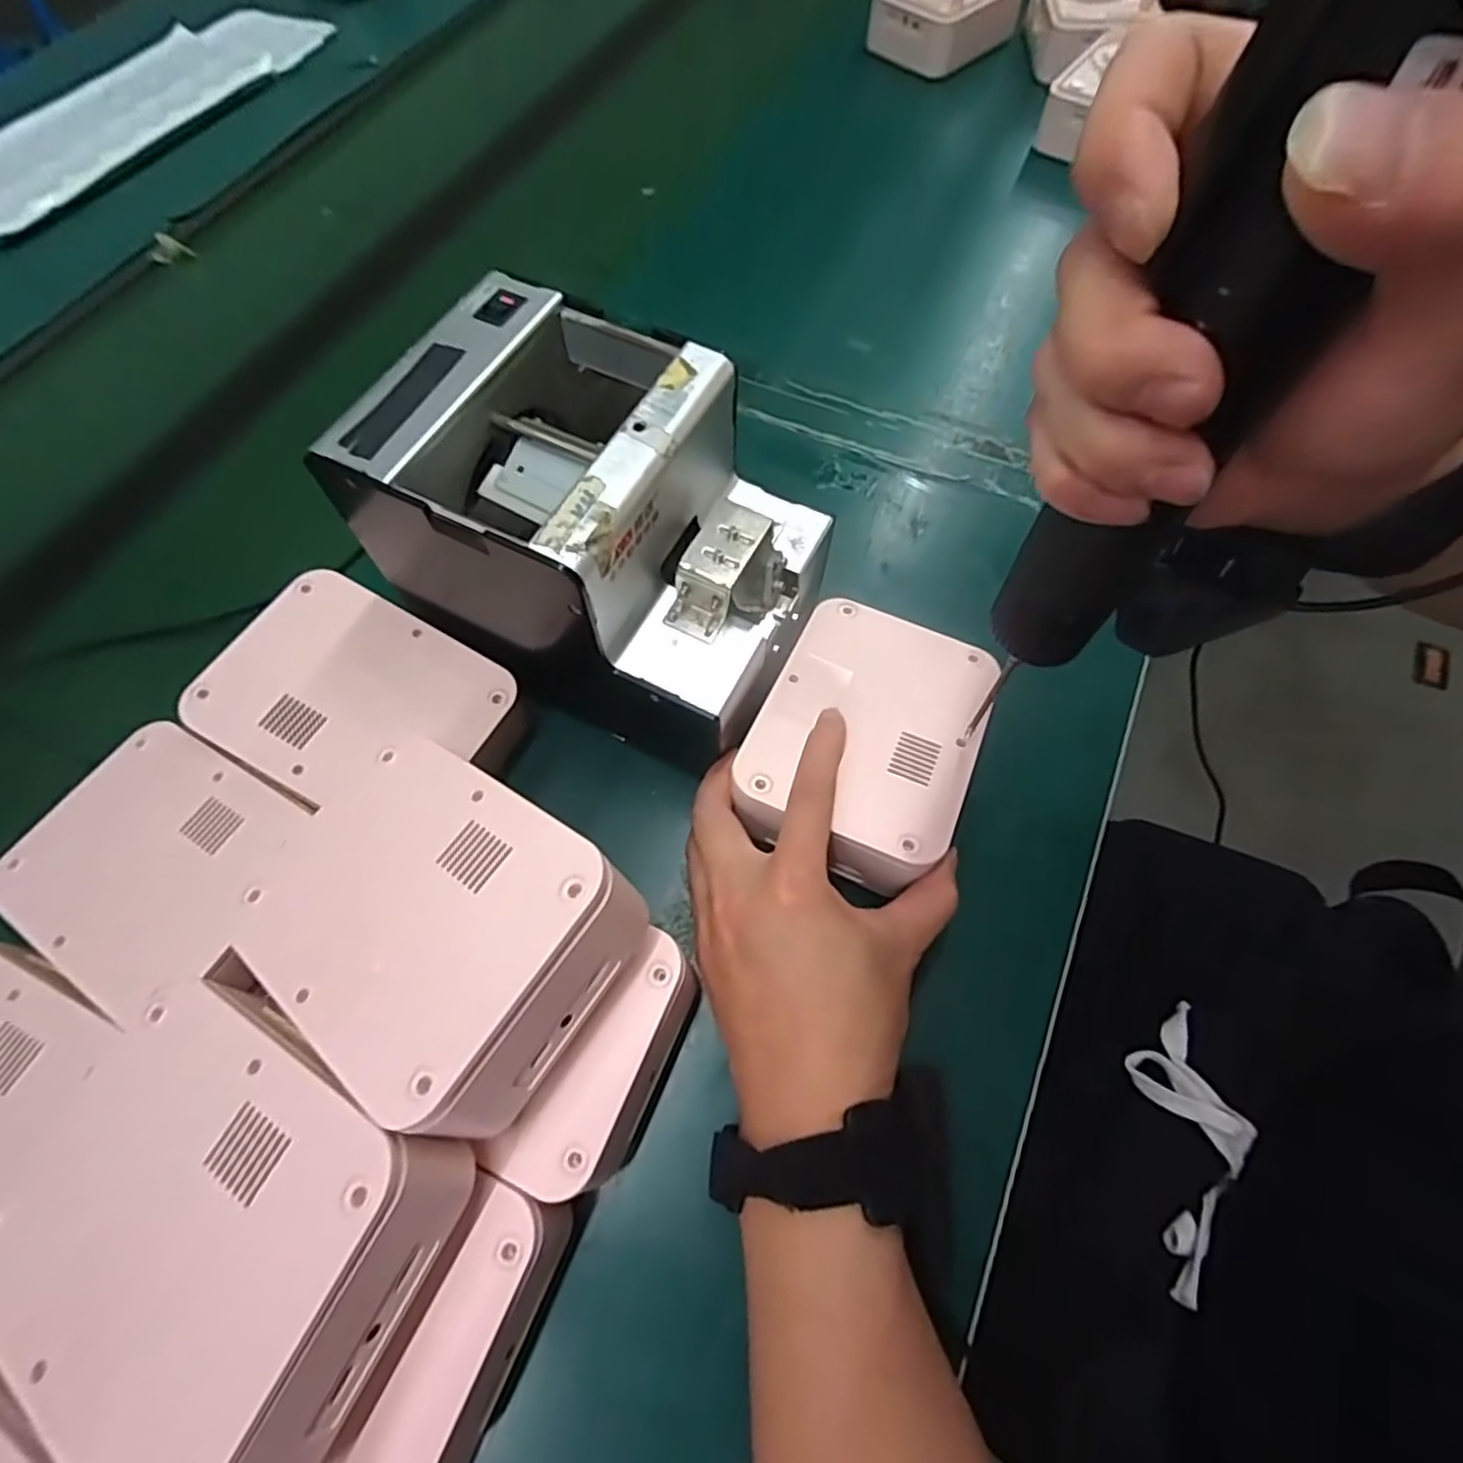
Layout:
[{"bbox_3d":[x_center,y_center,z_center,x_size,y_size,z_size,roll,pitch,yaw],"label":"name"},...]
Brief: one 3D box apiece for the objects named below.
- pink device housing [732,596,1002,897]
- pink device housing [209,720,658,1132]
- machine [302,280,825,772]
[{"bbox_3d":[0.065,-0.001,0.331,0.096,0.030,0.129,23,64,9],"label":"pink device housing"},{"bbox_3d":[-0.109,0.066,0.257,0.145,0.045,0.099,24,67,31],"label":"pink device housing"},{"bbox_3d":[-0.052,-0.088,0.331,0.175,0.147,0.124,23,67,13],"label":"machine"}]

